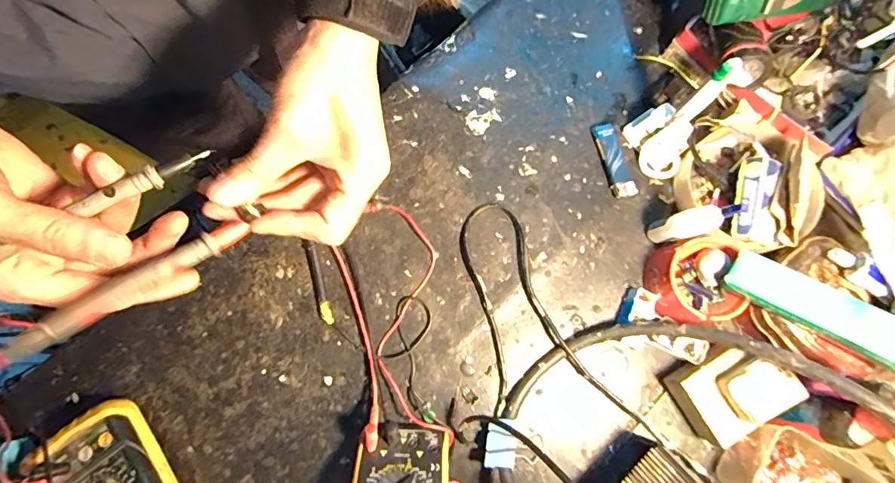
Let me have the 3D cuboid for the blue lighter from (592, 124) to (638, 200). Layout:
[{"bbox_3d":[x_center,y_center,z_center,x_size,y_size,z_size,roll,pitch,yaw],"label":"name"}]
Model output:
[{"bbox_3d":[0.180,-0.088,0.492,0.027,0.012,0.083,-14,78,-4],"label":"blue lighter"}]

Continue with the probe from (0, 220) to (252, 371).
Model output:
[{"bbox_3d":[-0.178,0.028,0.251,0.141,0.015,0.012,-34,80,-19],"label":"probe"}]

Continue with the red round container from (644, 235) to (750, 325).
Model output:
[{"bbox_3d":[0.242,0.040,0.452,0.075,0.048,0.079,0,78,-1],"label":"red round container"}]

